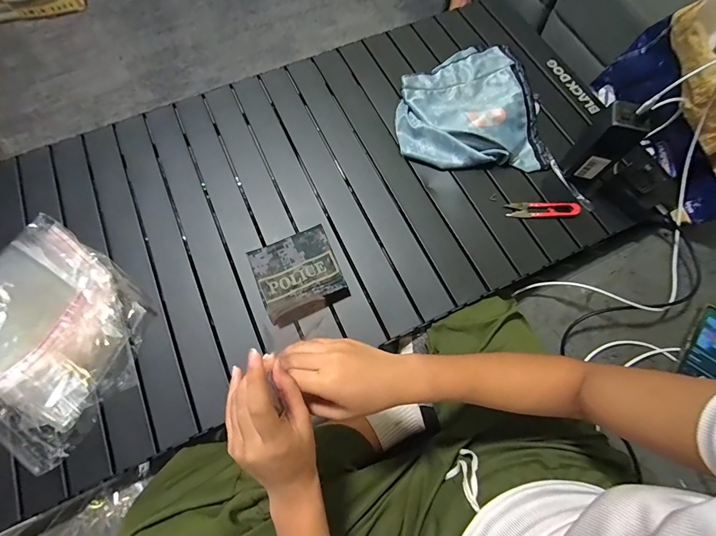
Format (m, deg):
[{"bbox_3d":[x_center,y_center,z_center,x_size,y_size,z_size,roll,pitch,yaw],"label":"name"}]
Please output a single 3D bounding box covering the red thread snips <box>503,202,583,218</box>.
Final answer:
[{"bbox_3d":[0.316,-0.100,0.573,0.122,0.012,0.030,1,70,1],"label":"red thread snips"}]

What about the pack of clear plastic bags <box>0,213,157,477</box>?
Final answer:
[{"bbox_3d":[-0.470,0.089,0.503,0.310,0.028,0.255,30,73,11],"label":"pack of clear plastic bags"}]

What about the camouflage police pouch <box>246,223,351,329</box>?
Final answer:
[{"bbox_3d":[-0.093,0.010,0.529,0.125,0.025,0.125,-24,71,-8],"label":"camouflage police pouch"}]

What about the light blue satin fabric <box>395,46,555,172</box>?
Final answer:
[{"bbox_3d":[0.197,-0.304,0.632,0.252,0.046,0.276,-9,70,-3],"label":"light blue satin fabric"}]

